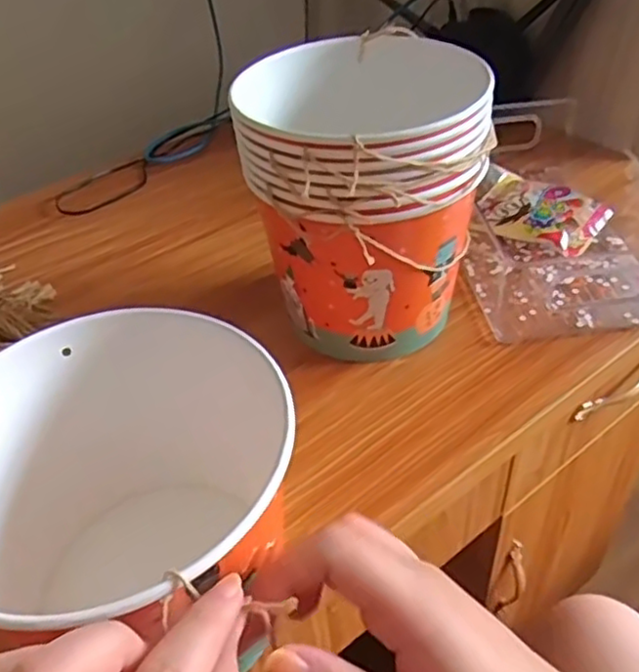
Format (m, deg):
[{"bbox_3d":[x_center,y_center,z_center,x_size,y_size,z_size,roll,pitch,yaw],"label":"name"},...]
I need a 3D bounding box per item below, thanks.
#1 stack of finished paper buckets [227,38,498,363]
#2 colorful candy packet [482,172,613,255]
[{"bbox_3d":[0.033,-0.090,0.488,0.160,0.187,0.168,-15,43,-12],"label":"stack of finished paper buckets"},{"bbox_3d":[0.197,-0.113,0.612,0.079,0.023,0.117,-32,49,-28],"label":"colorful candy packet"}]

